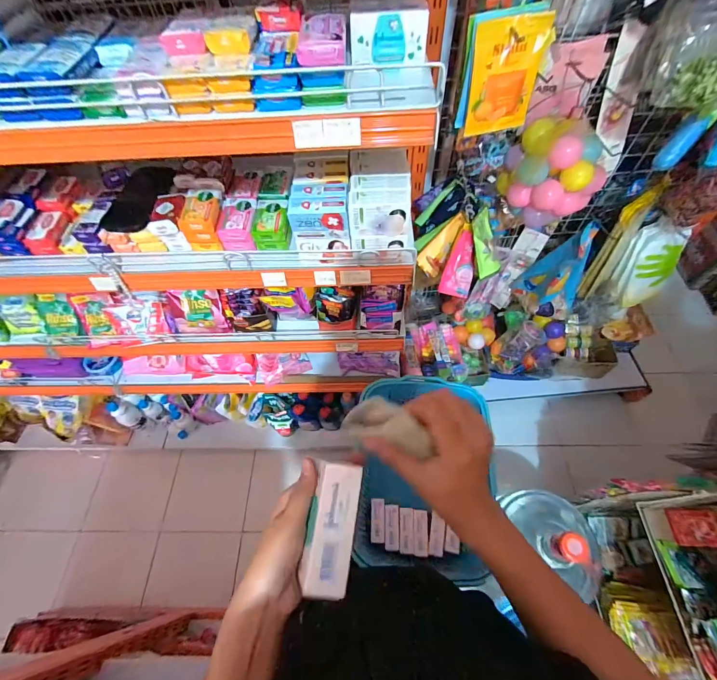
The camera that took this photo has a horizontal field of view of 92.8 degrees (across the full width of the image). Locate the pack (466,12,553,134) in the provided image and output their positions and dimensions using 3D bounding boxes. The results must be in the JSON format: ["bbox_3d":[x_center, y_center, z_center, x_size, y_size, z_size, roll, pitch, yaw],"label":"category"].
[{"bbox_3d":[0.207,-0.366,0.480,0.096,0.132,0.008,-6,52,4],"label":"pack"}]

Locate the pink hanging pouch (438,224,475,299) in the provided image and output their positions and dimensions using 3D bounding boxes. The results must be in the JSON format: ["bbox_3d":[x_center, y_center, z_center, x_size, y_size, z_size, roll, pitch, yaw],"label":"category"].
[{"bbox_3d":[0.222,-0.162,0.718,0.073,0.139,0.019,7,17,-26],"label":"pink hanging pouch"}]

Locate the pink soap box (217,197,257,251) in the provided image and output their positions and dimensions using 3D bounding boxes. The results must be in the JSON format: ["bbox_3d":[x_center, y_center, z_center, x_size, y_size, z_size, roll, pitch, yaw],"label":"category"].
[{"bbox_3d":[-0.216,-0.211,0.622,0.063,0.042,0.100,-3,60,1],"label":"pink soap box"}]

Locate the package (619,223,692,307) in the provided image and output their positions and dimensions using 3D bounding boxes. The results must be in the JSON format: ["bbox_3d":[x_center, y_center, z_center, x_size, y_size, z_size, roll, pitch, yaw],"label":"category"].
[{"bbox_3d":[0.908,-0.225,1.057,0.138,0.286,0.041,-2,38,13],"label":"package"}]

